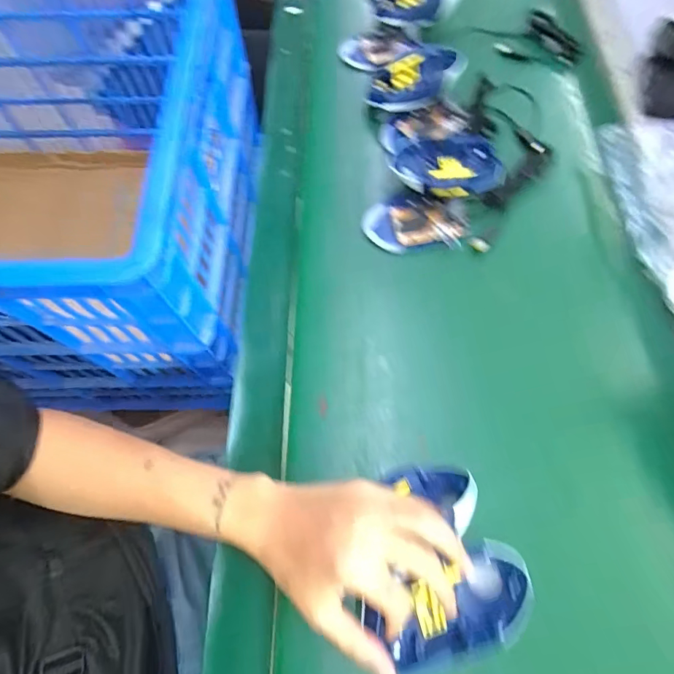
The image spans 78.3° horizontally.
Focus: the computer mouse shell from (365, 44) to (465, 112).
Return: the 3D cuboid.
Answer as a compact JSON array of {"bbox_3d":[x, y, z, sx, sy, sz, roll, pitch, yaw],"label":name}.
[{"bbox_3d":[0.096,-0.318,0.513,0.116,0.035,0.077,-8,66,-2],"label":"computer mouse shell"}]

